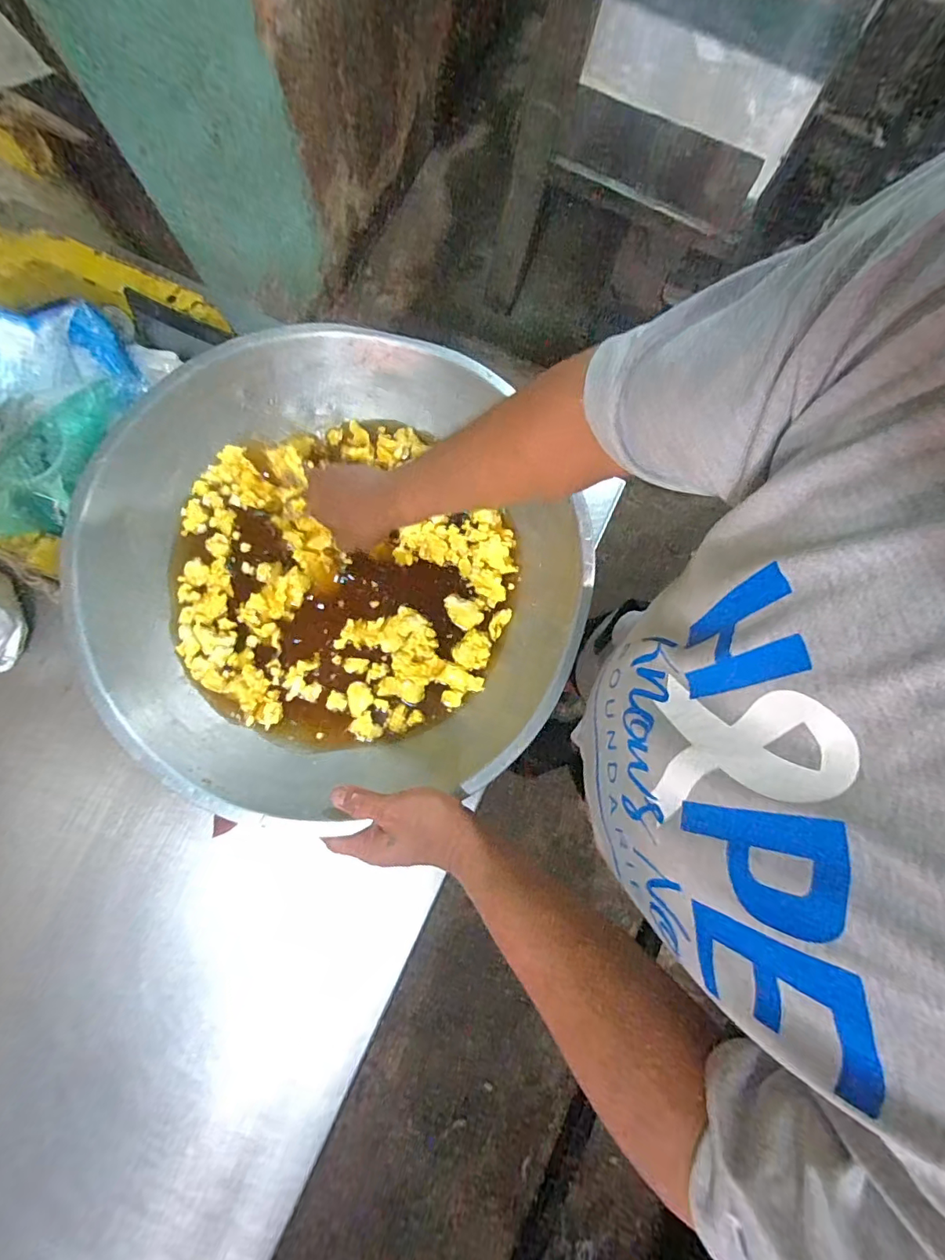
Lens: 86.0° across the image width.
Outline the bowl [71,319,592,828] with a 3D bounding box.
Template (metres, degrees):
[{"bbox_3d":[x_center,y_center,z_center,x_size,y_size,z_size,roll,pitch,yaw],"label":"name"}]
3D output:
[{"bbox_3d":[-0.143,-0.062,0.506,0.394,0.125,0.436,-8,77,-1],"label":"bowl"}]

